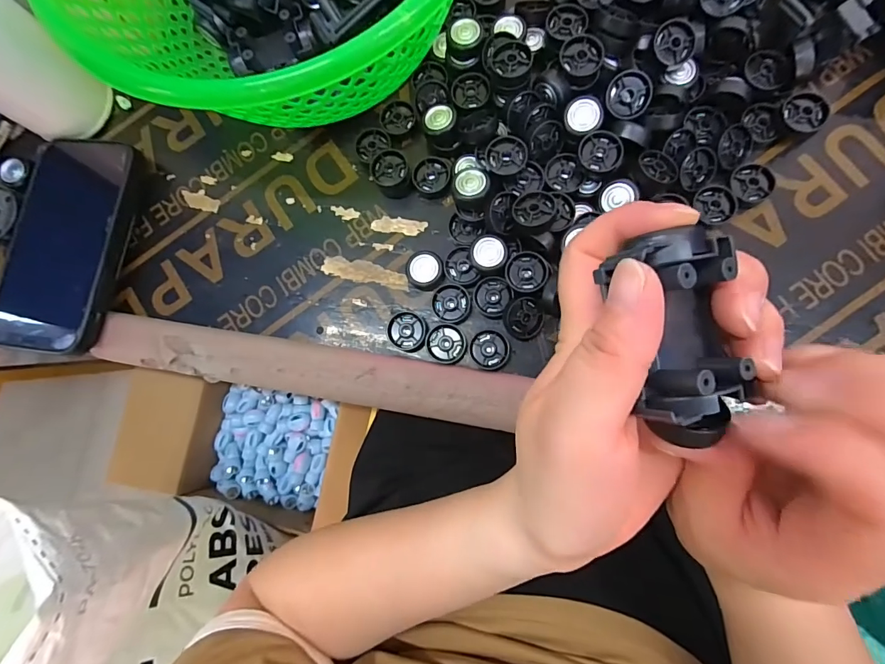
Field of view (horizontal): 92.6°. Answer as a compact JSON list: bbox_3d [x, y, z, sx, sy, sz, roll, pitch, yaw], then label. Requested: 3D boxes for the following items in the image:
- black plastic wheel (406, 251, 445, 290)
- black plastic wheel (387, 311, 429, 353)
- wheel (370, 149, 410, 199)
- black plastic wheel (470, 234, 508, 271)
[{"bbox_3d":[-0.011,-0.039,0.270,0.023,0.010,0.025,-1,82,6],"label":"black plastic wheel"},{"bbox_3d":[-0.022,0.000,0.267,0.025,0.007,0.025,-1,82,6],"label":"black plastic wheel"},{"bbox_3d":[-0.033,-0.103,0.276,0.023,0.019,0.026,-13,81,4],"label":"wheel"},{"bbox_3d":[0.028,-0.048,0.259,0.022,0.012,0.021,-1,82,6],"label":"black plastic wheel"}]

